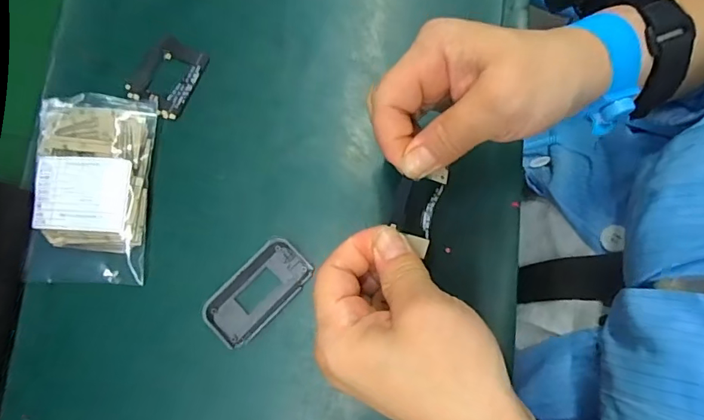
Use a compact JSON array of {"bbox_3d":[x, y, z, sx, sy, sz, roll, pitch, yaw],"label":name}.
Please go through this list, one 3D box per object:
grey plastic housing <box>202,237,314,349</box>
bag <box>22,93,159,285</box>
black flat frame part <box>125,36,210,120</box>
[{"bbox_3d":[-0.064,0.056,0.319,0.076,0.007,0.040,-44,82,-7],"label":"grey plastic housing"},{"bbox_3d":[-0.184,-0.016,0.330,0.082,0.019,0.131,1,79,1],"label":"bag"},{"bbox_3d":[-0.140,-0.101,0.354,0.048,0.004,0.056,26,81,6],"label":"black flat frame part"}]

